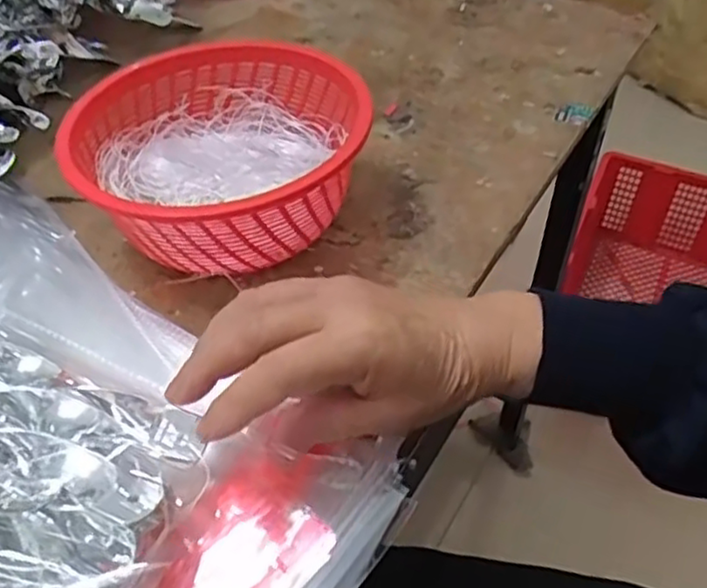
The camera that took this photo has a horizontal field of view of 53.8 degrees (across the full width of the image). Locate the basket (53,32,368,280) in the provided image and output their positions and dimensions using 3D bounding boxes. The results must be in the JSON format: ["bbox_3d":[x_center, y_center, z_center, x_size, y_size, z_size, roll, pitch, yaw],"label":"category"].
[{"bbox_3d":[-0.080,-0.080,0.437,0.169,0.075,0.172,9,48,9],"label":"basket"}]

